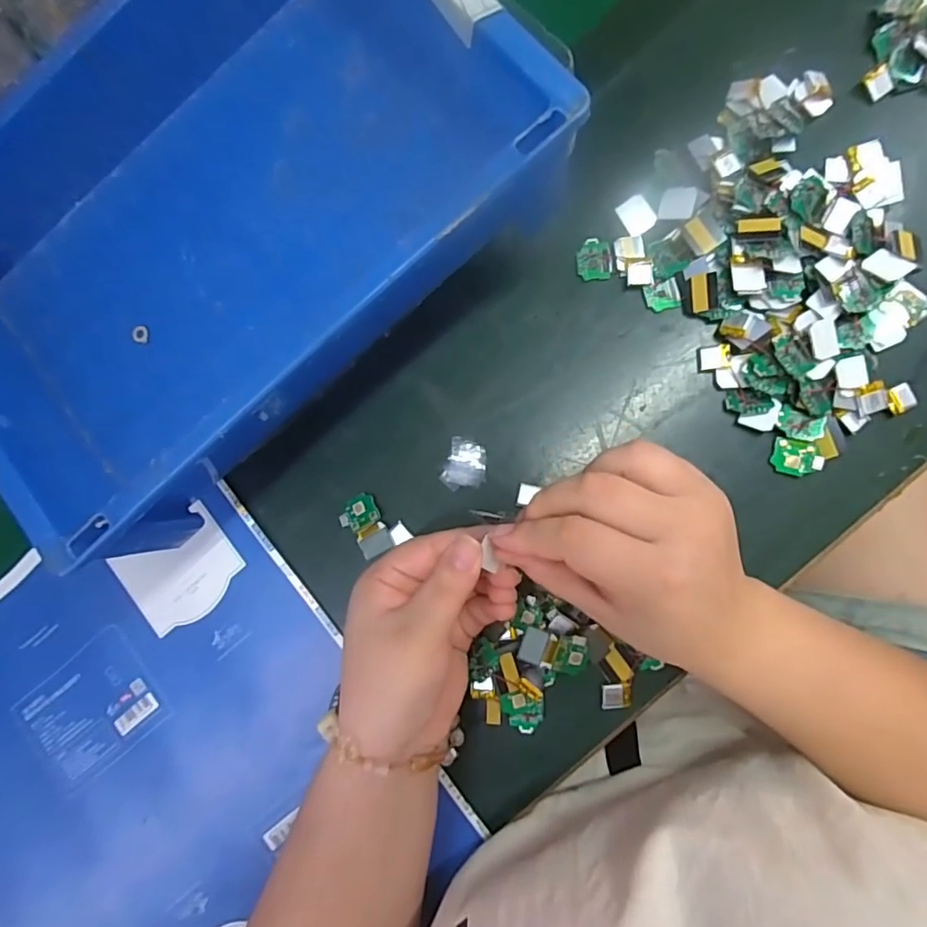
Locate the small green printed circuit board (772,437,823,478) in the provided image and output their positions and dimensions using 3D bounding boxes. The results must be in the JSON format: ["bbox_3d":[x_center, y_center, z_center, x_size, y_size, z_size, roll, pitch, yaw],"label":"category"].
[{"bbox_3d":[0.192,-0.003,0.316,0.025,0.006,0.020,10,87,8],"label":"small green printed circuit board"}]

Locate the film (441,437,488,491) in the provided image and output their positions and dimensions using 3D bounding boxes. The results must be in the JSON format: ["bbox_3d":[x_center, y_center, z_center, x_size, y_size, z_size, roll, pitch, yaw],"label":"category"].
[{"bbox_3d":[0.002,0.002,0.342,0.026,0.004,0.032,17,88,8],"label":"film"}]

